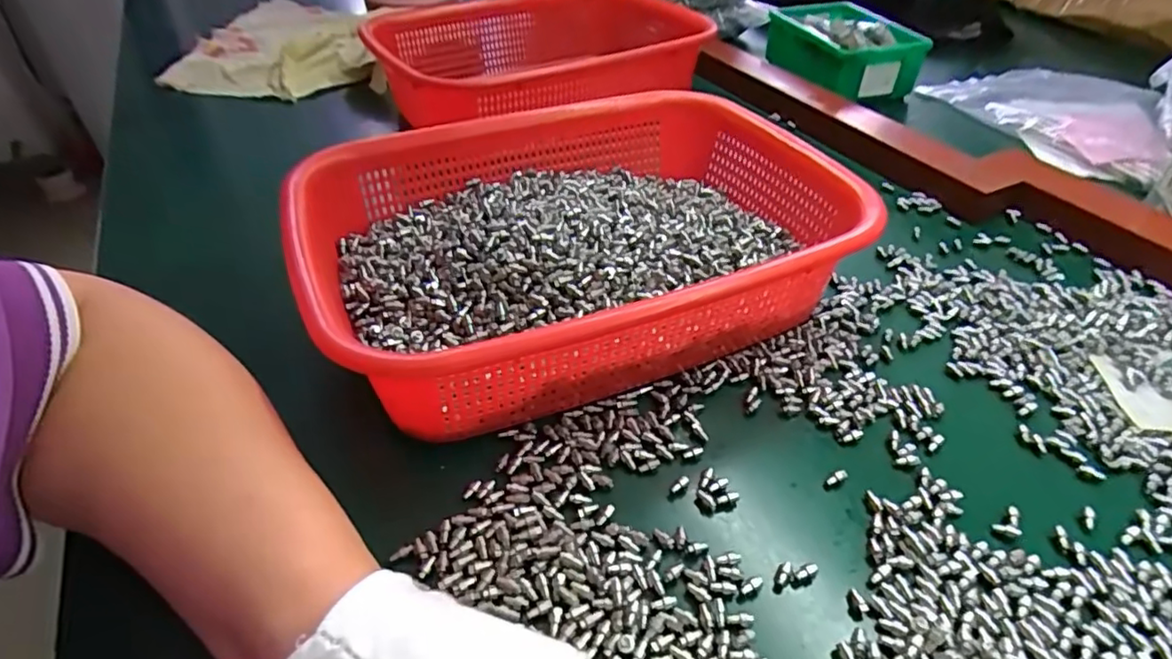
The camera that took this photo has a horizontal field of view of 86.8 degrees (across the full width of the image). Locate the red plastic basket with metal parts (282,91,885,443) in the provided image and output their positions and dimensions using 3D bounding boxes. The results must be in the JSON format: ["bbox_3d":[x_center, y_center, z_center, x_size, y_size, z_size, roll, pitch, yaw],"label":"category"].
[{"bbox_3d":[-0.006,-0.047,0.350,0.277,0.076,0.210,-17,43,-17],"label":"red plastic basket with metal parts"}]

